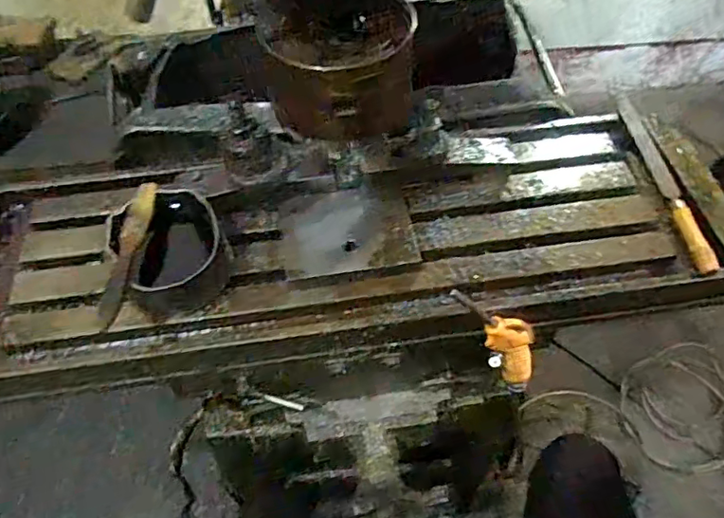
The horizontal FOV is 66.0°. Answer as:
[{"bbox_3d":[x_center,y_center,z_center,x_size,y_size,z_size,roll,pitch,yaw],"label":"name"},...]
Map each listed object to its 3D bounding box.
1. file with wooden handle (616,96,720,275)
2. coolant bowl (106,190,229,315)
[{"bbox_3d":[0.330,-0.096,0.612,0.024,0.024,0.267,-3,55,-1],"label":"file with wooden handle"},{"bbox_3d":[-0.179,-0.009,0.528,0.093,0.065,0.105,-25,58,-16],"label":"coolant bowl"}]

